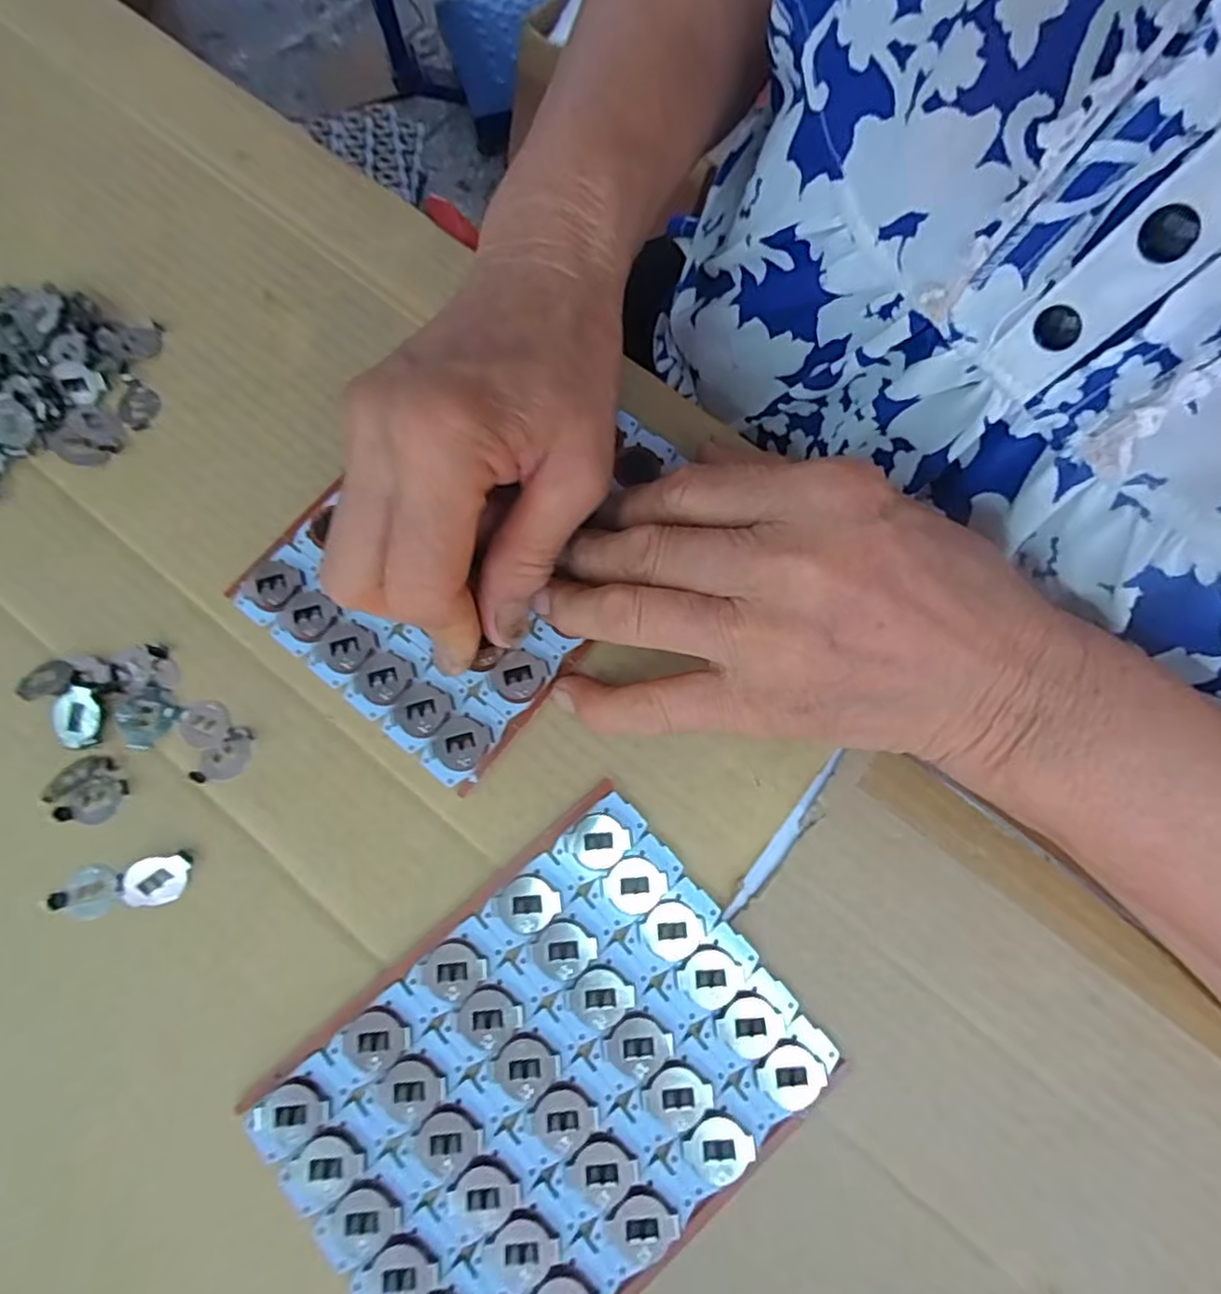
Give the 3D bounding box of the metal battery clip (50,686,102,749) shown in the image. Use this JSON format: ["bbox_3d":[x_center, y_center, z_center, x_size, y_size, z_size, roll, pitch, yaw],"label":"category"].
[{"bbox_3d":[-0.183,0.024,0.226,0.014,0.005,0.019,-14,77,-4],"label":"metal battery clip"}]

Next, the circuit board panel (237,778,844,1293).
[{"bbox_3d":[-0.020,0.134,0.203,0.148,0.006,0.110,-40,80,-9],"label":"circuit board panel"}]

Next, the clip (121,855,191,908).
[{"bbox_3d":[-0.149,0.076,0.216,0.018,0.007,0.015,-4,77,-1],"label":"clip"}]

